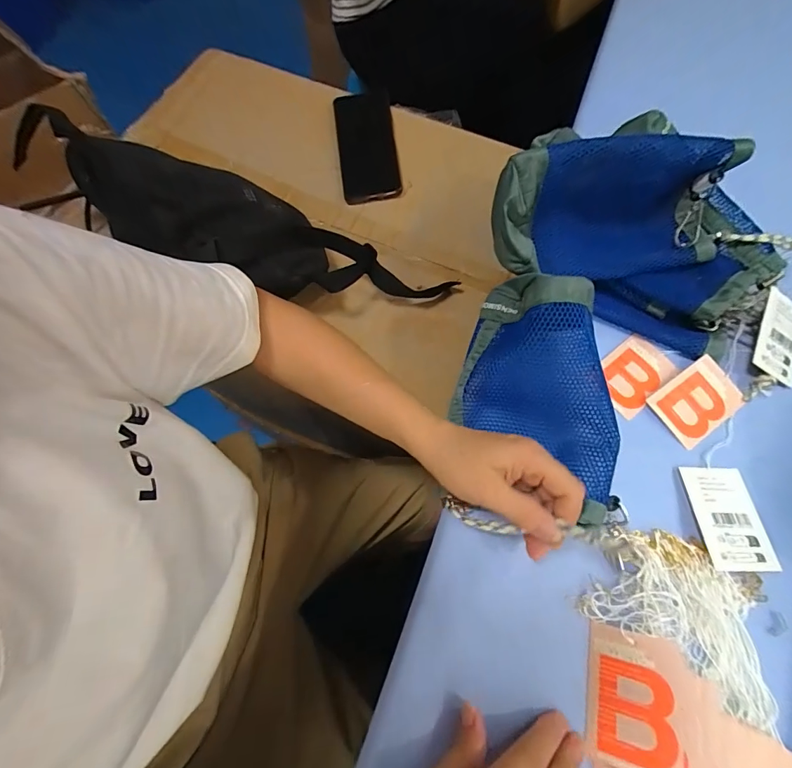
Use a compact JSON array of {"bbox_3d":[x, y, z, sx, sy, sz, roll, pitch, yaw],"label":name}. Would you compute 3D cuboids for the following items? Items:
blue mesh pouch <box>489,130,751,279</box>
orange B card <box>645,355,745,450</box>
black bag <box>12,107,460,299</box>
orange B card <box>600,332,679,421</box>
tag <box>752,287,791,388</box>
[{"bbox_3d":[0.195,-0.156,0.385,0.216,0.109,0.086,-7,67,-3],"label":"blue mesh pouch"},{"bbox_3d":[0.272,0.015,0.372,0.079,0.004,0.053,-33,78,-10],"label":"orange B card"},{"bbox_3d":[-0.155,-0.176,0.449,0.464,0.083,0.154,20,68,-8],"label":"black bag"},{"bbox_3d":[0.221,-0.010,0.385,0.079,0.004,0.052,-38,76,-16],"label":"orange B card"},{"bbox_3d":[0.359,-0.043,0.383,0.049,0.004,0.081,22,81,-10],"label":"tag"}]

